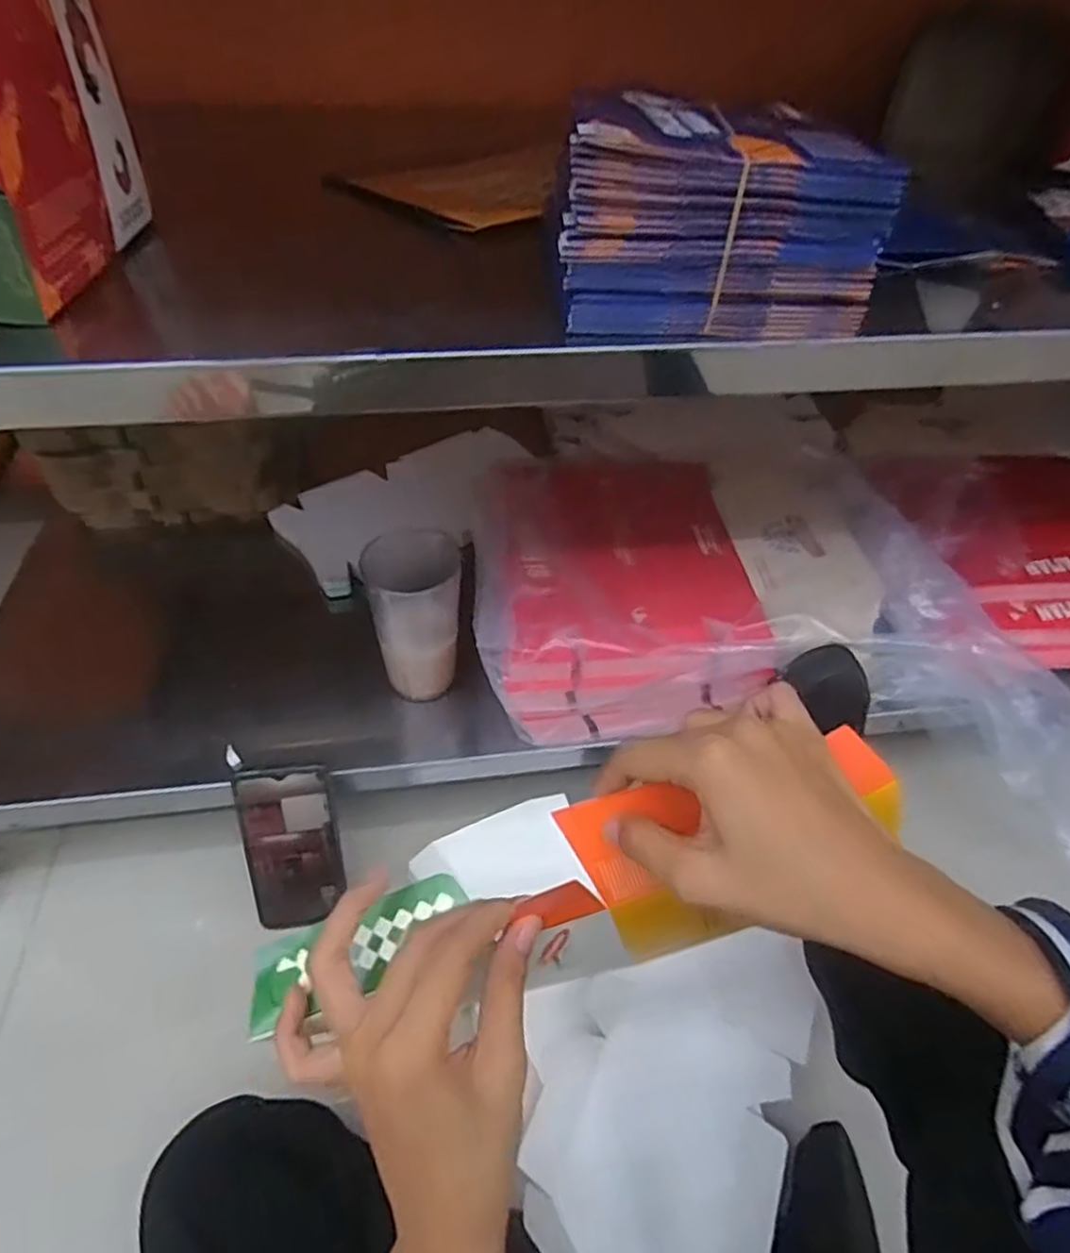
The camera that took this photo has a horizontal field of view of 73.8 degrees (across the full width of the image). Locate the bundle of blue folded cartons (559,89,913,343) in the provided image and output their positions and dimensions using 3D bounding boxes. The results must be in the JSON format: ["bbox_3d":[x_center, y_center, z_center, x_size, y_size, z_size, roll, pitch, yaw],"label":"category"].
[{"bbox_3d":[0.093,-0.233,0.399,0.173,0.089,0.131,2,45,-3],"label":"bundle of blue folded cartons"}]

